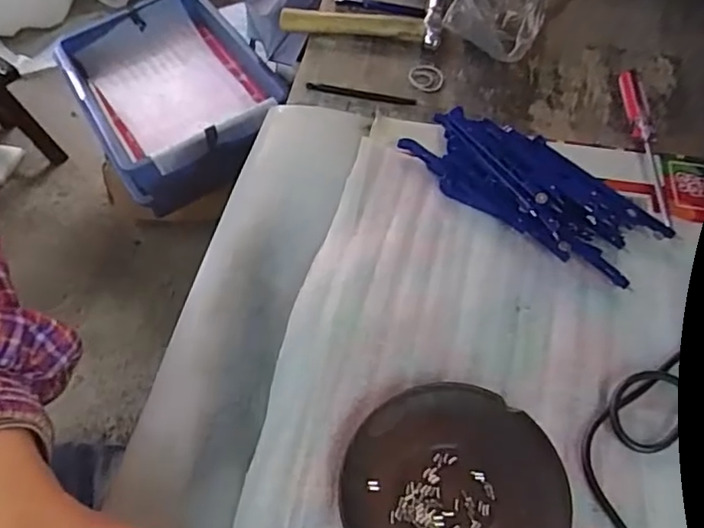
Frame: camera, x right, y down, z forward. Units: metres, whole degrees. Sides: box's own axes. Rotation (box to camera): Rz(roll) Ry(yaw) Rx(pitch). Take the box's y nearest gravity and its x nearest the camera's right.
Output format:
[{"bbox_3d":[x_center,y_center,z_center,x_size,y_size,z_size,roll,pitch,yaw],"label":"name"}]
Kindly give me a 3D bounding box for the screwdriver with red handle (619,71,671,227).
[{"bbox_3d":[0.237,-0.104,0.487,0.016,0.016,0.165,4,55,1],"label":"screwdriver with red handle"}]

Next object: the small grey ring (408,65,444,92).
[{"bbox_3d":[0.066,-0.168,0.539,0.031,0.004,0.032,1,55,-1],"label":"small grey ring"}]

